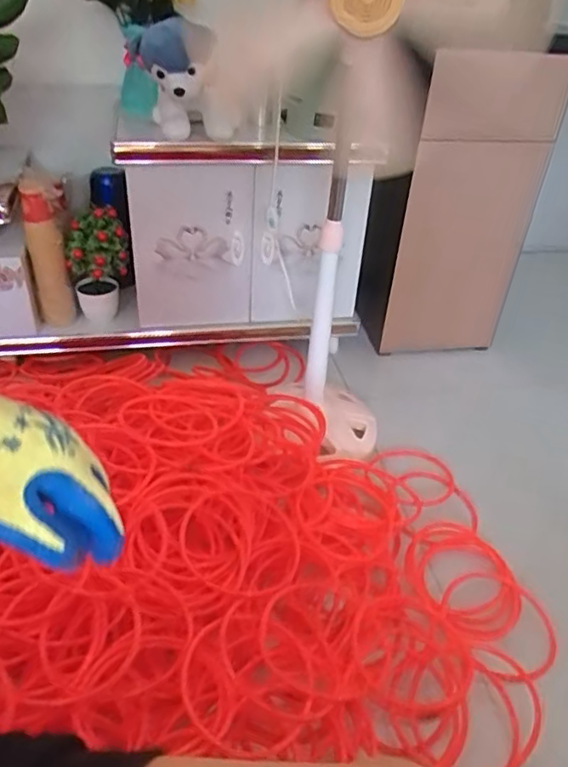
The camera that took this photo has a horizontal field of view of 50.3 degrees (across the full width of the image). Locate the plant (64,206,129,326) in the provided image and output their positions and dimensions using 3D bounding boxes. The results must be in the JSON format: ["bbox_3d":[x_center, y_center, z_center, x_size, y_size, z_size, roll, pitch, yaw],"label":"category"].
[{"bbox_3d":[-0.397,-0.240,1.303,0.095,0.255,0.098,30,44,30],"label":"plant"}]

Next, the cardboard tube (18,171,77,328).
[{"bbox_3d":[-0.493,-0.277,1.275,0.087,0.307,0.068,-12,40,-21],"label":"cardboard tube"}]

